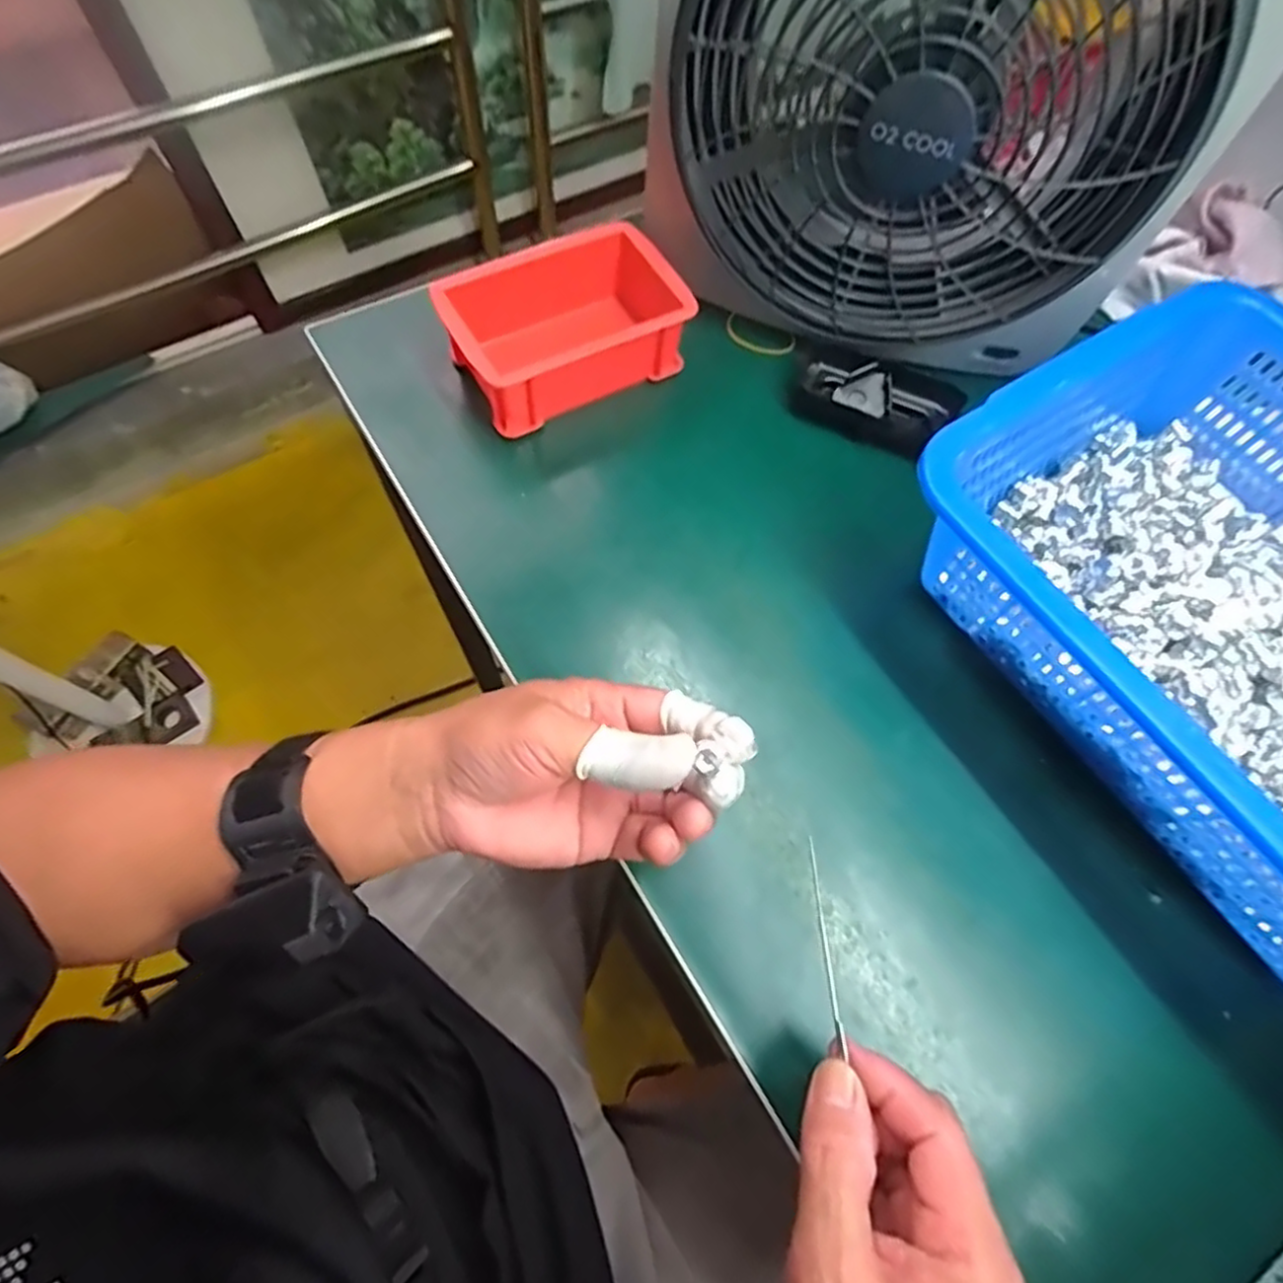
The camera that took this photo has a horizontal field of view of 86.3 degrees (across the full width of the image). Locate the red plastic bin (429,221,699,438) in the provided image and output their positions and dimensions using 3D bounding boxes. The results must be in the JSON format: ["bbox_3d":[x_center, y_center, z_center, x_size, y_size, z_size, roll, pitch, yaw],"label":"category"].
[{"bbox_3d":[-0.045,-0.209,0.457,0.156,0.057,0.097,-26,70,-14],"label":"red plastic bin"}]

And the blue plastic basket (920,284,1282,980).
[{"bbox_3d":[0.324,-0.006,0.347,0.267,0.090,0.333,-30,71,-15],"label":"blue plastic basket"}]

